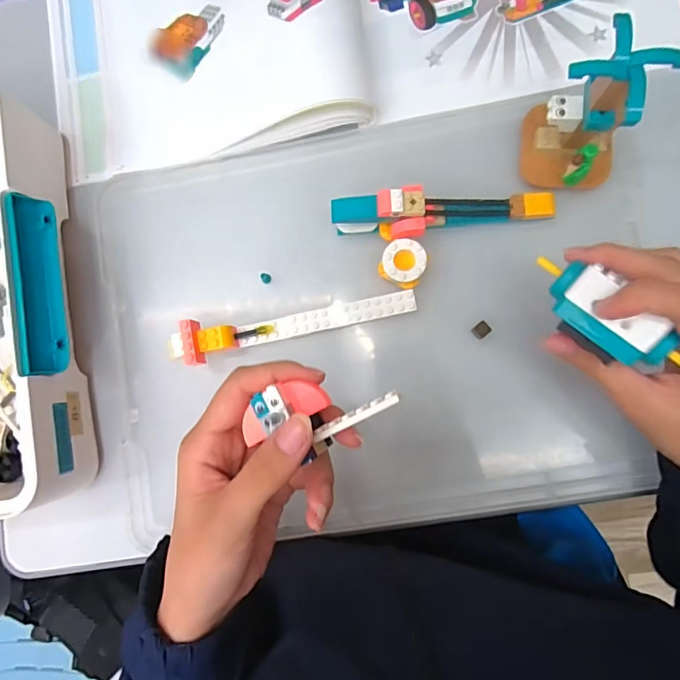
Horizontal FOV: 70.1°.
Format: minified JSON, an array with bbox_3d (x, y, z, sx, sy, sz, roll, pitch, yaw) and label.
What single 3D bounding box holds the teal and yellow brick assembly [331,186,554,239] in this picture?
[{"bbox_3d":[0.073,-0.092,0.345,0.153,0.044,0.028,-6,85,4],"label":"teal and yellow brick assembly"}]

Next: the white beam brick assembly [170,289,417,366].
[{"bbox_3d":[-0.032,-0.011,0.352,0.174,0.036,0.027,-11,85,3],"label":"white beam brick assembly"}]

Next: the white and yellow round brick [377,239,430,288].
[{"bbox_3d":[0.047,-0.055,0.356,0.031,0.025,0.032,26,88,6],"label":"white and yellow round brick"}]

